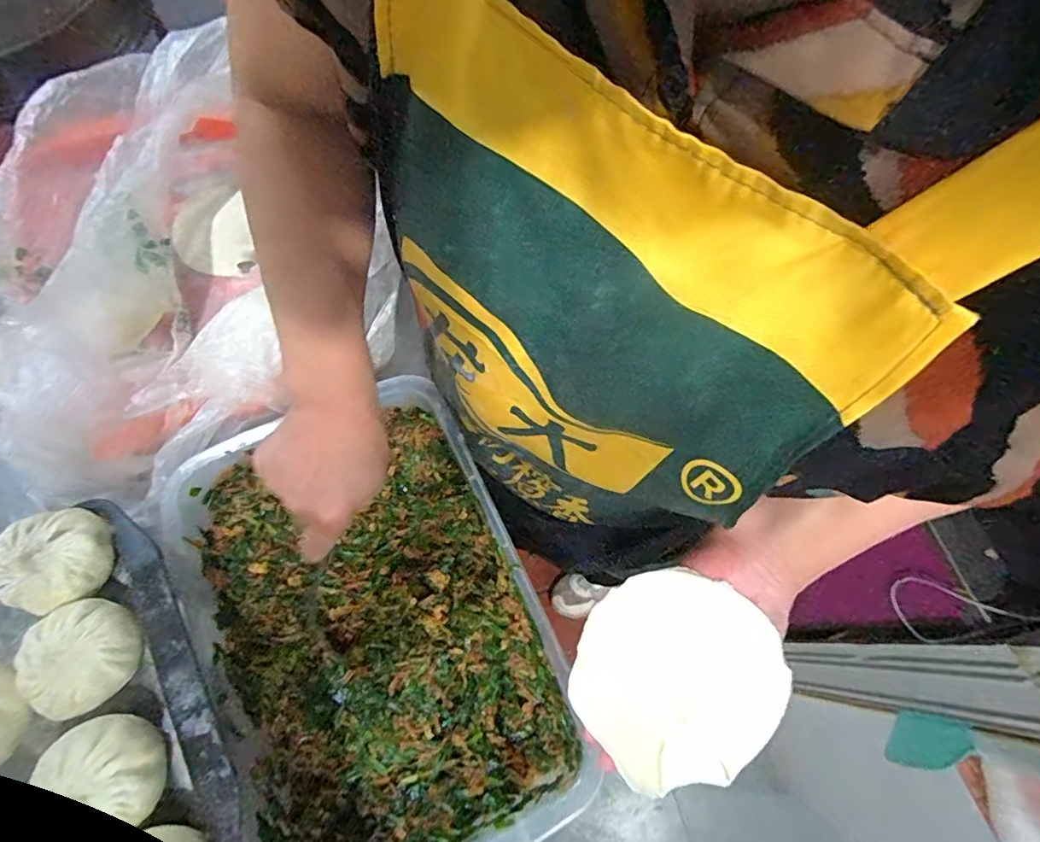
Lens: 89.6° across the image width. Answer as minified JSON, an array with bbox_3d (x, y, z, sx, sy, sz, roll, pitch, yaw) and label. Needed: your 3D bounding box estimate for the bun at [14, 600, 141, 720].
[{"bbox_3d":[-0.286,0.152,0.337,0.060,0.032,0.067,-11,68,-3],"label":"bun"}]

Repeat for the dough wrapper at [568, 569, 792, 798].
[{"bbox_3d":[0.094,0.156,0.316,0.122,0.010,0.119,-1,87,11],"label":"dough wrapper"}]

